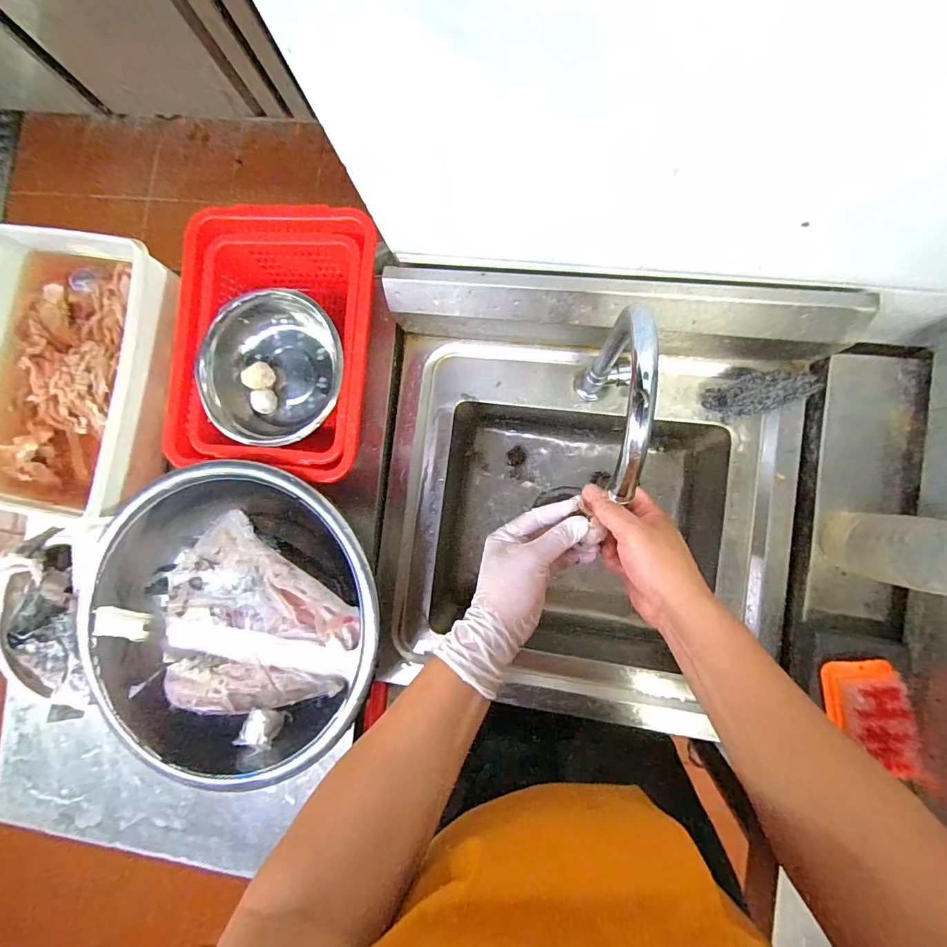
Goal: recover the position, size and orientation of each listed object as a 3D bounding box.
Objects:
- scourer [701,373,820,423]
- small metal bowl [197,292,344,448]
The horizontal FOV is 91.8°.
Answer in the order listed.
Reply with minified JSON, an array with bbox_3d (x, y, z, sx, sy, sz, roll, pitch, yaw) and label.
[{"bbox_3d":[0.343,-0.096,0.537,0.124,0.046,0.048,-14,84,6],"label":"scourer"},{"bbox_3d":[-0.244,-0.117,0.554,0.158,0.079,0.166,-1,86,8],"label":"small metal bowl"}]

